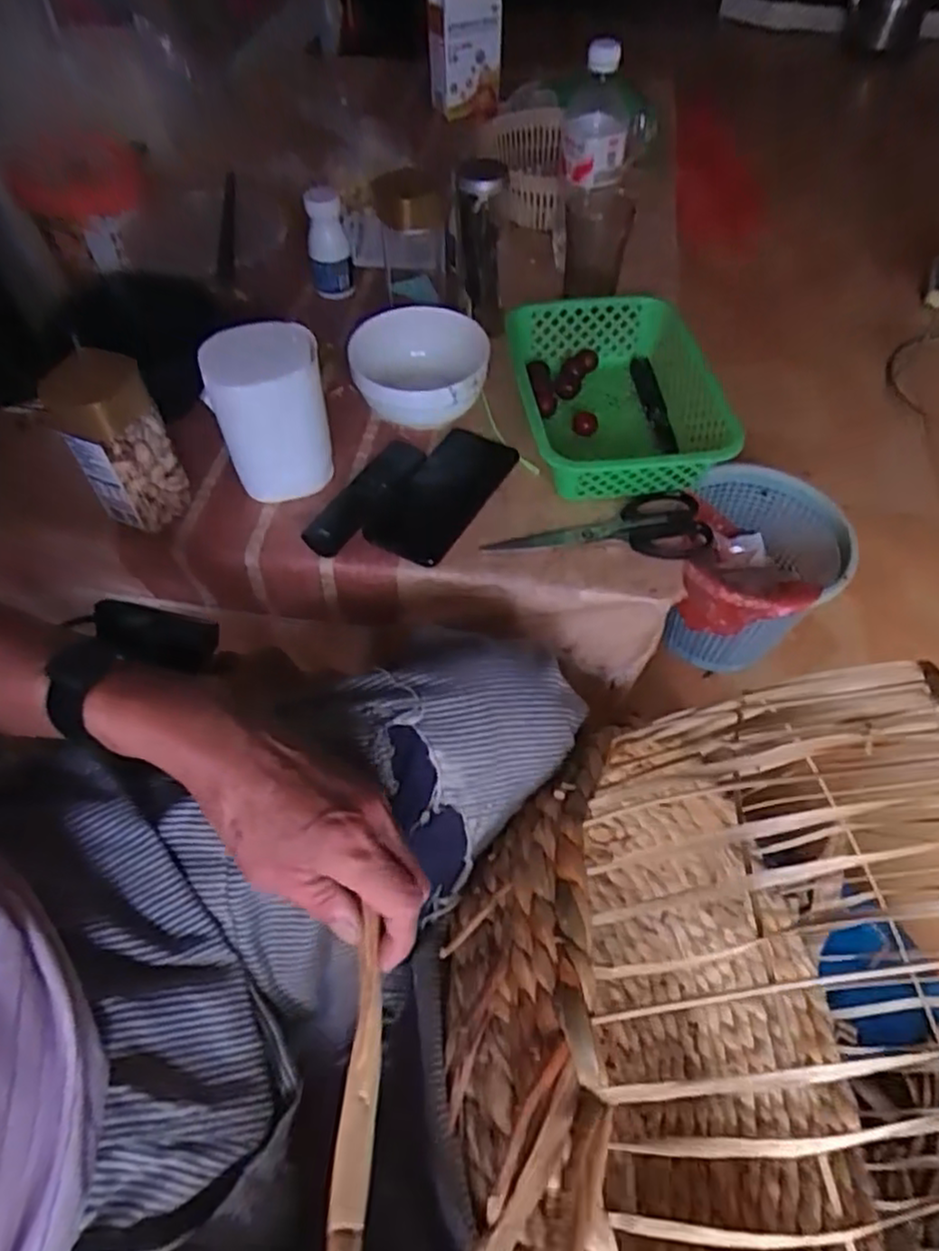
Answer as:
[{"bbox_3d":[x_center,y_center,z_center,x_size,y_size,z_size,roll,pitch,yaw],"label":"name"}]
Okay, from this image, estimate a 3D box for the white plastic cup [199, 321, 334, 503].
[{"bbox_3d":[-0.177,-0.190,0.643,0.096,0.126,0.081,-9,56,-6],"label":"white plastic cup"}]

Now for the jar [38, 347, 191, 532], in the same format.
[{"bbox_3d":[-0.291,-0.152,0.596,0.073,0.131,0.072,0,55,0],"label":"jar"}]

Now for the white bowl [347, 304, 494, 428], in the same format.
[{"bbox_3d":[-0.050,-0.254,0.716,0.130,0.062,0.133,0,55,0],"label":"white bowl"}]

